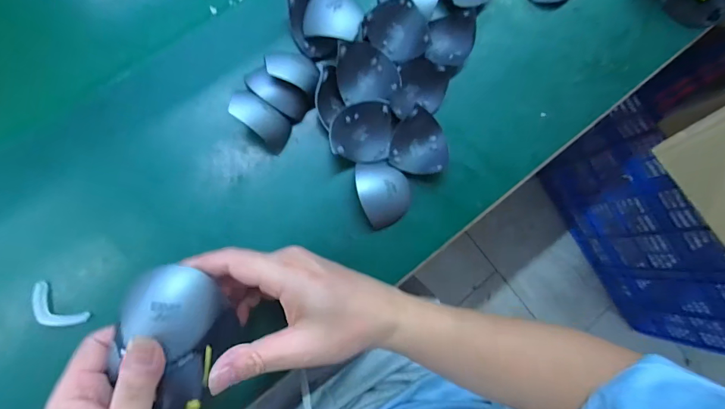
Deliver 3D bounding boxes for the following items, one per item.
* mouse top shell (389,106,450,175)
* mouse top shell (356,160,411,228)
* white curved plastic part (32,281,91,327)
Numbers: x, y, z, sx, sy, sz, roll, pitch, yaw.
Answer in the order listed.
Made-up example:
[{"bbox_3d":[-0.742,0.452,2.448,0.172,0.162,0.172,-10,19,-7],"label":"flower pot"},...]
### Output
[{"bbox_3d":[0.055,-0.059,0.356,0.054,0.021,0.059,5,89,-8],"label":"mouse top shell"},{"bbox_3d":[0.021,-0.010,0.345,0.051,0.026,0.059,-9,90,-8],"label":"mouse top shell"},{"bbox_3d":[-0.247,0.084,0.303,0.048,0.013,0.020,37,85,-6],"label":"white curved plastic part"}]

